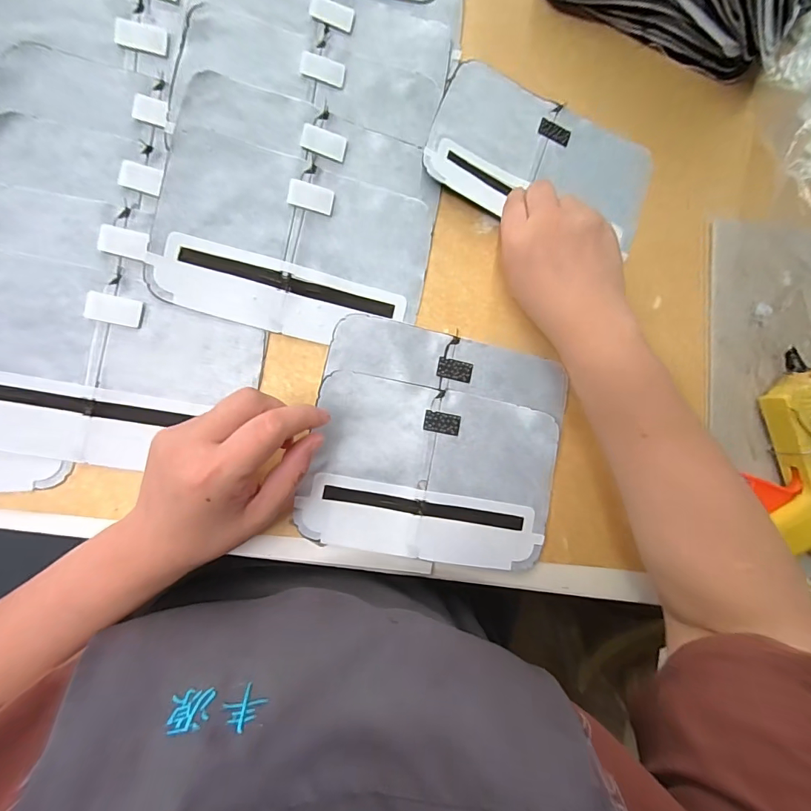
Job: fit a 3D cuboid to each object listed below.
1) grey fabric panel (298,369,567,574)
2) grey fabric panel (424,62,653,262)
[{"bbox_3d":[0.023,0.053,0.323,0.191,0.007,0.129,12,85,-9],"label":"grey fabric panel"},{"bbox_3d":[0.118,-0.205,0.353,0.194,0.015,0.121,21,81,-9],"label":"grey fabric panel"}]

